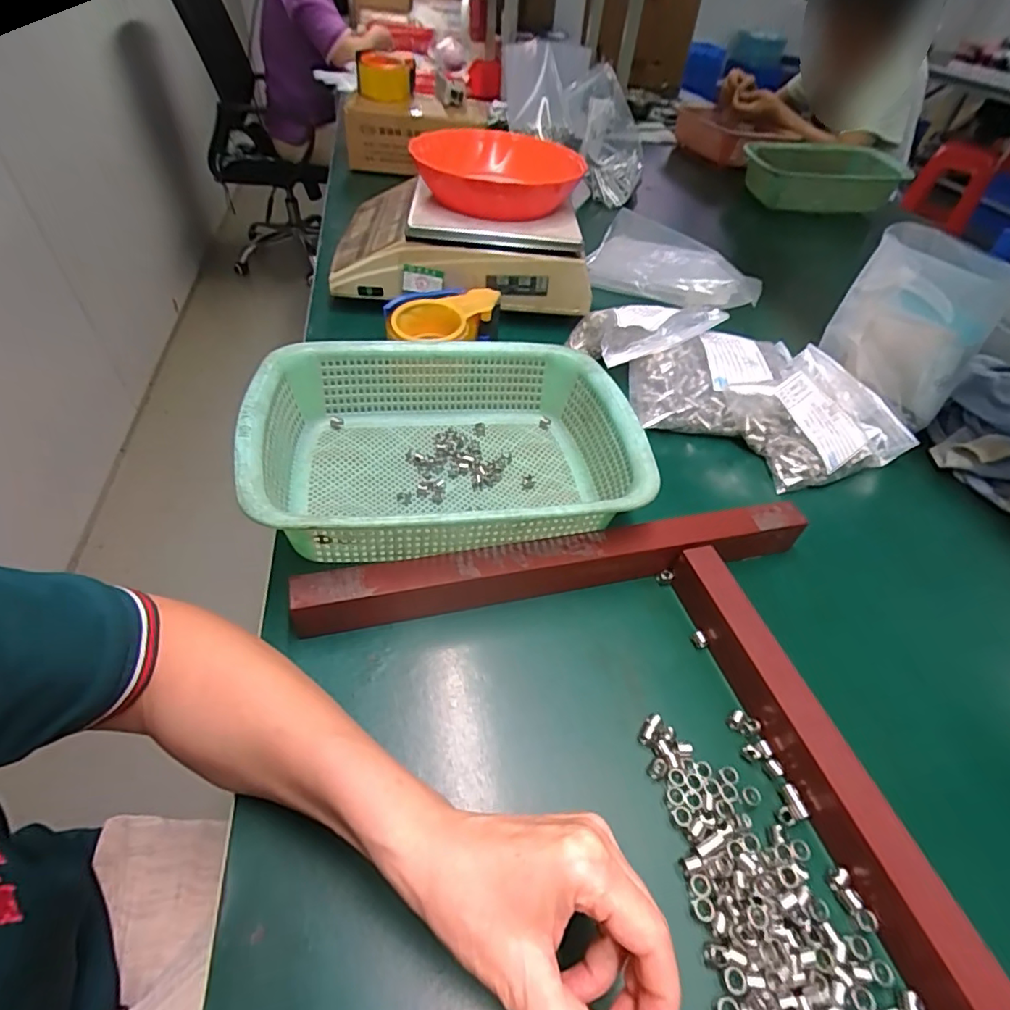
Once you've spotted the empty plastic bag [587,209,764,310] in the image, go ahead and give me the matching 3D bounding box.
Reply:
[{"bbox_3d":[0.254,-0.354,0.788,0.245,0.050,0.172,22,49,15],"label":"empty plastic bag"}]

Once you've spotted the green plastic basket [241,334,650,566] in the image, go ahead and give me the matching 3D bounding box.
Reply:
[{"bbox_3d":[-0.045,-0.046,0.435,0.292,0.083,0.218,-4,48,-11],"label":"green plastic basket"}]

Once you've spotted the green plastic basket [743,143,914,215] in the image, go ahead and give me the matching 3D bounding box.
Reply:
[{"bbox_3d":[0.641,-0.662,1.079,0.260,0.086,0.178,4,47,-1],"label":"green plastic basket"}]

